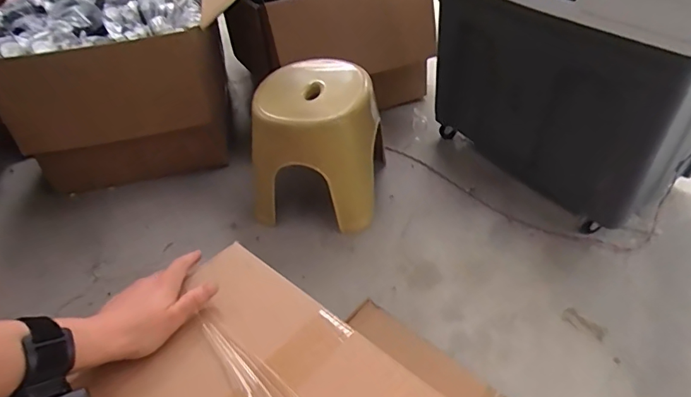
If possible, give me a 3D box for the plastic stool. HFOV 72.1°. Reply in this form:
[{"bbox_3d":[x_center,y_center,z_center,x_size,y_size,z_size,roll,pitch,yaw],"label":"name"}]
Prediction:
[{"bbox_3d":[-0.073,-0.130,1.100,0.277,0.262,0.313,-4,43,1],"label":"plastic stool"}]

